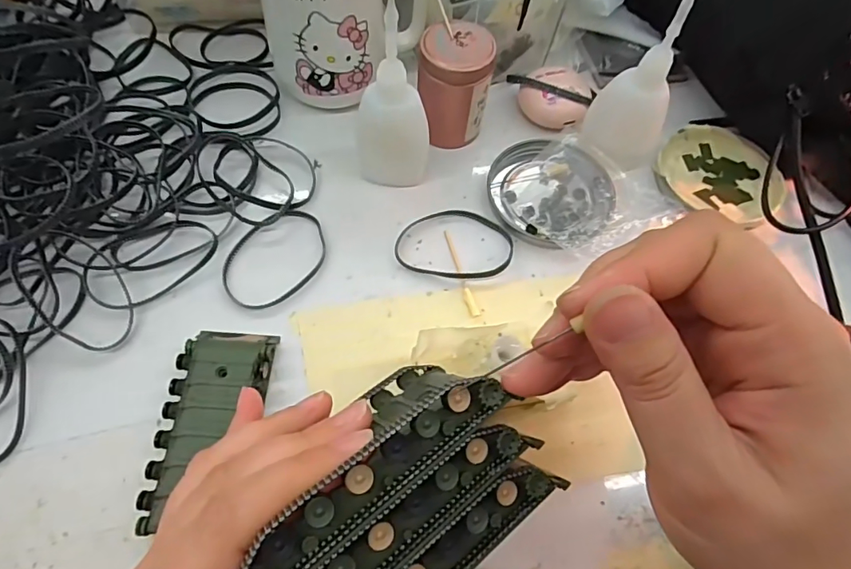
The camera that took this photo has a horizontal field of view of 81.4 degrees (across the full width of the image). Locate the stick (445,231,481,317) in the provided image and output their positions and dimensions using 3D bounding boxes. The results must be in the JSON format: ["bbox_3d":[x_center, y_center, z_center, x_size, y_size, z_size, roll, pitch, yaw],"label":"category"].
[{"bbox_3d":[0.020,-0.007,0.291,0.006,0.005,0.060,-14,67,-10],"label":"stick"}]

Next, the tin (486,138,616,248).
[{"bbox_3d":[0.079,-0.059,0.313,0.077,0.013,0.075,1,65,-3],"label":"tin"}]

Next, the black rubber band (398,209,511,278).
[{"bbox_3d":[0.018,-0.026,0.300,0.069,0.005,0.049,11,65,2],"label":"black rubber band"}]

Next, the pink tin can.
[{"bbox_3d":[0.018,-0.124,0.314,0.044,0.063,0.040,4,65,-2],"label":"pink tin can"}]

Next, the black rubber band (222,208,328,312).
[{"bbox_3d":[-0.088,-0.017,0.288,0.047,0.004,0.065,40,69,14],"label":"black rubber band"}]

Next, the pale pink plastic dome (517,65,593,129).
[{"bbox_3d":[0.093,-0.130,0.340,0.052,0.018,0.045,-26,69,-15],"label":"pale pink plastic dome"}]

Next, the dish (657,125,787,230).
[{"bbox_3d":[0.195,-0.076,0.331,0.075,0.013,0.068,16,65,4],"label":"dish"}]

